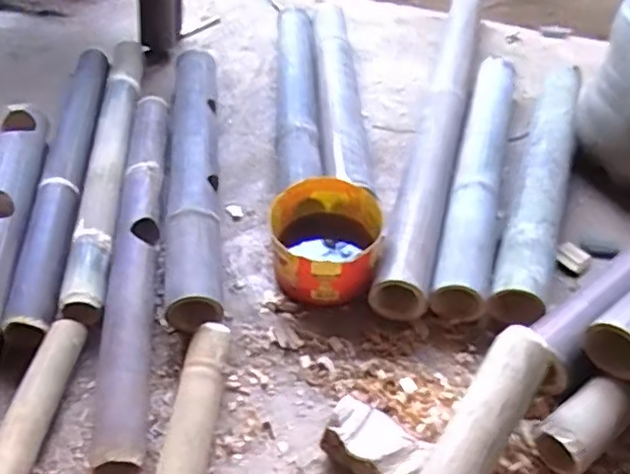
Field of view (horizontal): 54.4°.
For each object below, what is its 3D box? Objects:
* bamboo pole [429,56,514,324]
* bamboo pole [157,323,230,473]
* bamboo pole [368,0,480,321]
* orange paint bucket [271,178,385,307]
[{"bbox_3d":[0.252,-0.115,0.943,0.076,0.079,0.546,11,48,12],"label":"bamboo pole"},{"bbox_3d":[-0.136,0.219,0.682,0.047,0.049,0.262,2,46,4],"label":"bamboo pole"},{"bbox_3d":[0.212,-0.208,1.010,0.071,0.074,0.773,11,48,12],"label":"bamboo pole"},{"bbox_3d":[0.019,0.007,0.845,0.146,0.101,0.150,0,45,0],"label":"orange paint bucket"}]

